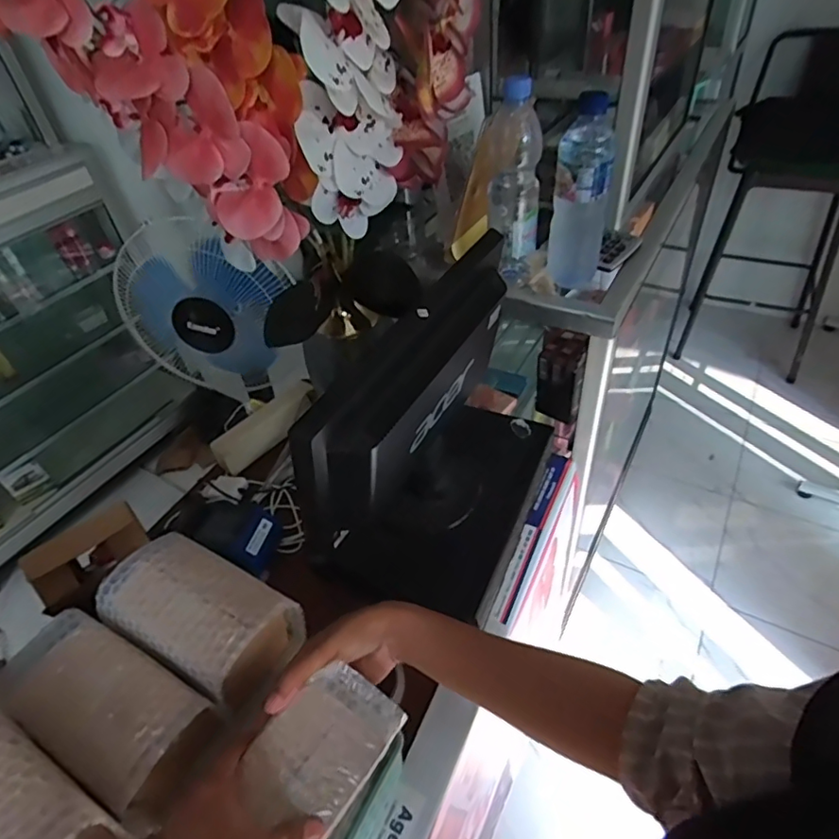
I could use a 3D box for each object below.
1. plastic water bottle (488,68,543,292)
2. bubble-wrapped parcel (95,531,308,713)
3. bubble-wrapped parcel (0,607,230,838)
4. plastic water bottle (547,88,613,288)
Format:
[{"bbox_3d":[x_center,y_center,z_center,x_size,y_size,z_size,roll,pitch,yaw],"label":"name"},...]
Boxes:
[{"bbox_3d":[0.121,-0.297,0.709,0.072,0.232,0.069,5,44,12],"label":"plastic water bottle"},{"bbox_3d":[-0.200,0.188,0.507,0.164,0.100,0.101,16,48,23],"label":"bubble-wrapped parcel"},{"bbox_3d":[-0.261,0.238,0.451,0.165,0.088,0.090,17,48,23],"label":"bubble-wrapped parcel"},{"bbox_3d":[0.201,-0.272,0.681,0.064,0.229,0.062,5,44,13],"label":"plastic water bottle"}]

